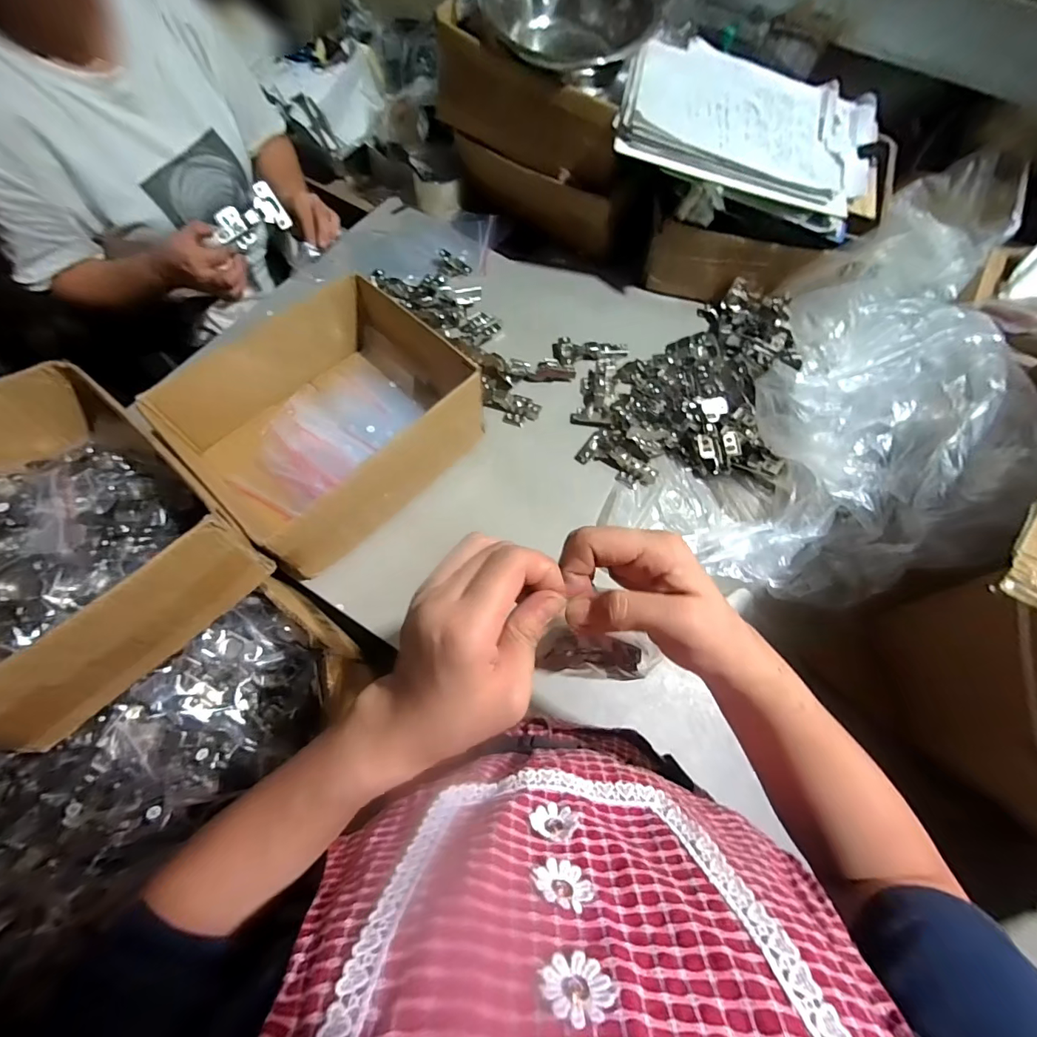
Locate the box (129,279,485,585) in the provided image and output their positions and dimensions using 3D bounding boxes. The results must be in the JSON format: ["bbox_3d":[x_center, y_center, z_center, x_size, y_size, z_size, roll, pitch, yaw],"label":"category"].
[{"bbox_3d":[-0.238,-0.121,0.587,0.263,0.108,0.316,42,72,15],"label":"box"}]

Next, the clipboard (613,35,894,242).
[{"bbox_3d":[0.350,-0.549,0.651,0.399,0.034,0.286,22,71,-2],"label":"clipboard"}]

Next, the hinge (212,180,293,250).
[{"bbox_3d":[-0.405,-0.456,0.696,0.095,0.059,0.028,-43,42,-13],"label":"hinge"}]

